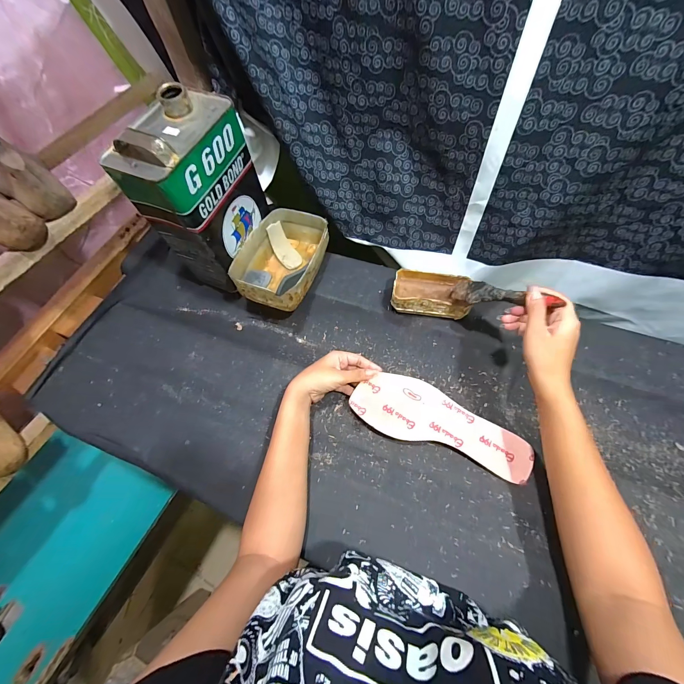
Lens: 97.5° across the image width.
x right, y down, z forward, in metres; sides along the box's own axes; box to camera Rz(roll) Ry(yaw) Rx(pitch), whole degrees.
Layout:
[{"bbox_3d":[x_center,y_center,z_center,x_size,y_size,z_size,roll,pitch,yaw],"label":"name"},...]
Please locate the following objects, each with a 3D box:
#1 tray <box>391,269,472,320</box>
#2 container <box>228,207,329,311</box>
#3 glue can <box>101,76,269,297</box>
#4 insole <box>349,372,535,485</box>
[{"bbox_3d":[0.149,-0.078,0.503,0.127,0.044,0.074,10,65,9],"label":"tray"},{"bbox_3d":[-0.102,-0.146,0.535,0.125,0.069,0.181,16,66,11],"label":"container"},{"bbox_3d":[-0.210,-0.221,0.472,0.098,0.240,0.157,17,63,12],"label":"glue can"},{"bbox_3d":[0.135,0.108,0.411,0.240,0.007,0.083,21,67,9],"label":"insole"}]

